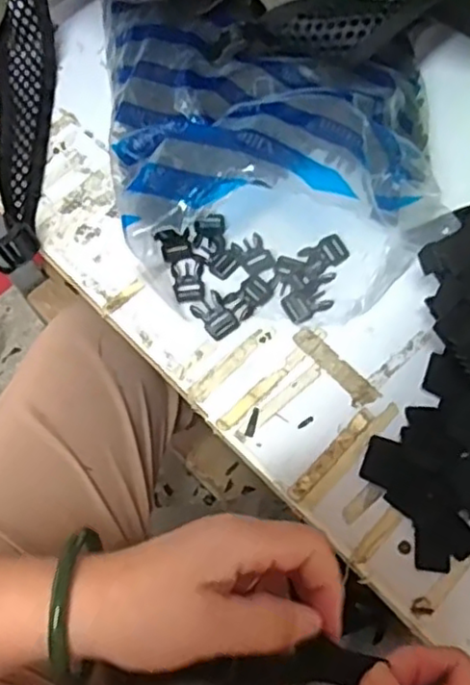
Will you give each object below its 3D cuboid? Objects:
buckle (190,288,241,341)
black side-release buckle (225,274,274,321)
[{"bbox_3d":[-0.014,-0.019,0.458,0.021,0.005,0.033,-34,71,-11],"label":"buckle"},{"bbox_3d":[0.010,-0.033,0.460,0.031,0.004,0.022,-43,73,-14],"label":"black side-release buckle"}]

